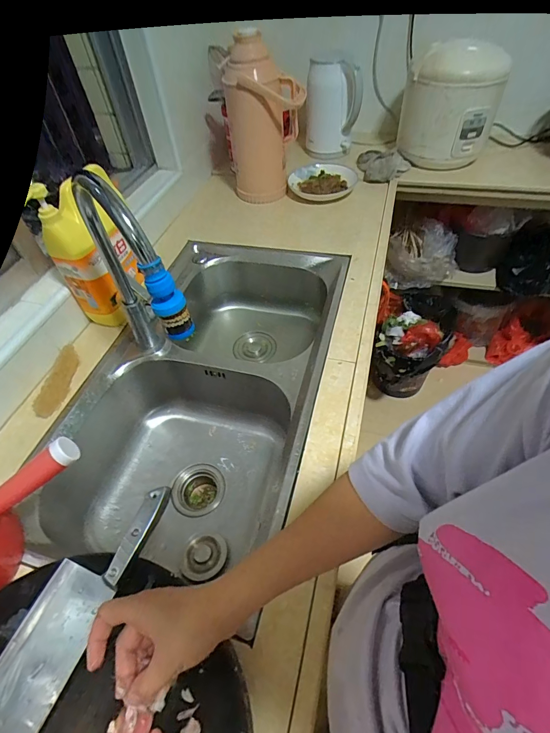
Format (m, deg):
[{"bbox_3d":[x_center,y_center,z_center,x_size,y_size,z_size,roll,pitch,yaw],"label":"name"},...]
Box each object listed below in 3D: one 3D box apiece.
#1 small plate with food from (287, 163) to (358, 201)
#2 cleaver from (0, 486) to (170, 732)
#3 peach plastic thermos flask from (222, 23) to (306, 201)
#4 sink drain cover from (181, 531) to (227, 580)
[{"bbox_3d":[0.148,-0.575,1.141,0.201,0.035,0.237,9,51,11],"label":"small plate with food"},{"bbox_3d":[-0.234,0.269,0.421,0.086,0.026,0.293,16,53,18],"label":"cleaver"},{"bbox_3d":[-0.030,-0.693,1.048,0.202,0.359,0.197,-8,50,-3],"label":"peach plastic thermos flask"},{"bbox_3d":[-0.127,0.342,0.670,0.084,0.016,0.073,-37,58,-24],"label":"sink drain cover"}]

